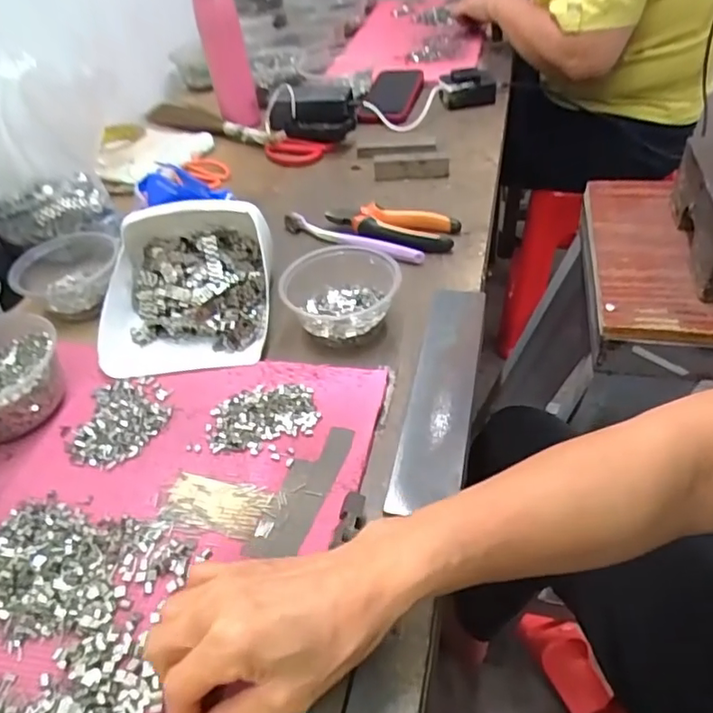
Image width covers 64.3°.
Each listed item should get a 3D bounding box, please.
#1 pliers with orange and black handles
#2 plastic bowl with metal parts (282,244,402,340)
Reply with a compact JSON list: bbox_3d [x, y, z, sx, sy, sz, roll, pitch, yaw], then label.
[{"bbox_3d":[0.036,-0.145,0.635,0.148,0.023,0.056,16,48,20],"label":"pliers with orange and black handles"},{"bbox_3d":[-0.017,-0.058,0.526,0.112,0.047,0.096,5,45,11],"label":"plastic bowl with metal parts"}]

